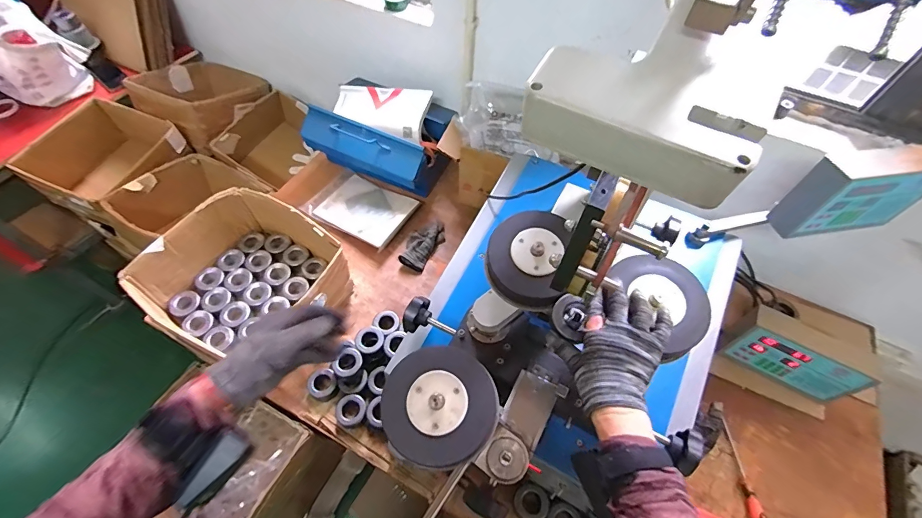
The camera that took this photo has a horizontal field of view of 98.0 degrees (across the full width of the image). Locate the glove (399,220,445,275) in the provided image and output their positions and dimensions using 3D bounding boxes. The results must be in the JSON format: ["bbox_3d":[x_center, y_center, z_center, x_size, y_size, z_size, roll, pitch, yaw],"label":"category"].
[{"bbox_3d":[-0.101,-0.042,1.058,0.085,0.033,0.154,21,59,11],"label":"glove"}]

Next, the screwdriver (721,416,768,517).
[{"bbox_3d":[0.553,0.427,0.778,0.028,0.024,0.214,1,57,-2],"label":"screwdriver"}]

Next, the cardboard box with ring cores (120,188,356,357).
[{"bbox_3d":[-0.462,0.047,0.893,0.341,0.176,0.326,30,61,16],"label":"cardboard box with ring cores"}]

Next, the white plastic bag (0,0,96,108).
[{"bbox_3d":[-1.313,-0.619,1.219,0.256,0.238,0.159,-34,64,-22],"label":"white plastic bag"}]

